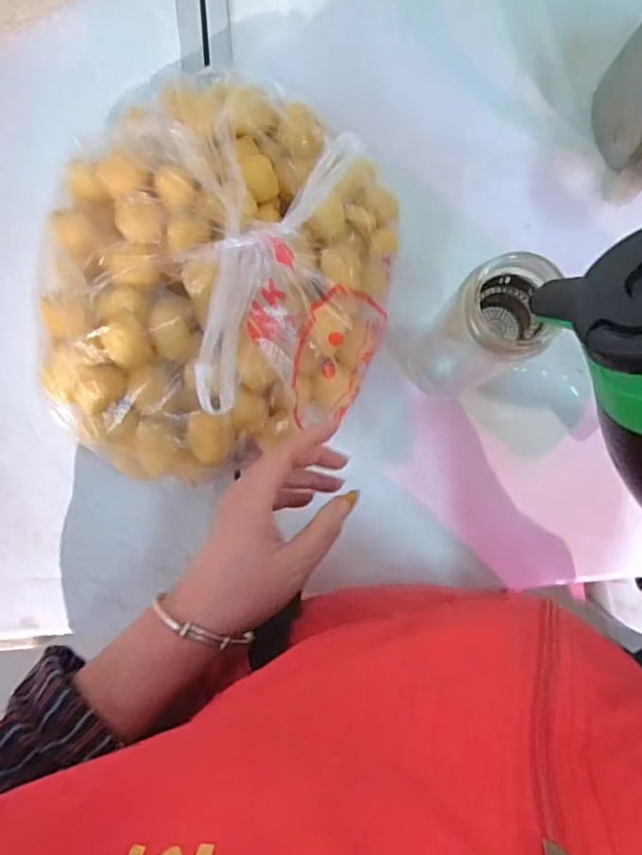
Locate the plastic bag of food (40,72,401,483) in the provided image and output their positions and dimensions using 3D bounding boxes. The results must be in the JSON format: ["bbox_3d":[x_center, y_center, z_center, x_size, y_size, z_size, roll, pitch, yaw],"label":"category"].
[{"bbox_3d":[-0.080,-0.113,0.462,0.274,0.099,0.309,5,84,-1],"label":"plastic bag of food"}]

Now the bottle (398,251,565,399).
[{"bbox_3d":[0.111,-0.068,0.424,0.065,0.177,0.069,0,83,-3],"label":"bottle"}]

